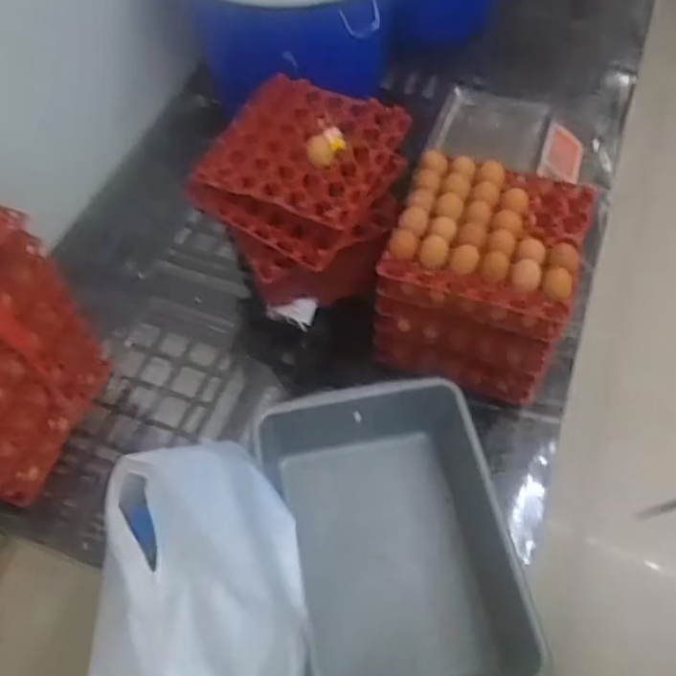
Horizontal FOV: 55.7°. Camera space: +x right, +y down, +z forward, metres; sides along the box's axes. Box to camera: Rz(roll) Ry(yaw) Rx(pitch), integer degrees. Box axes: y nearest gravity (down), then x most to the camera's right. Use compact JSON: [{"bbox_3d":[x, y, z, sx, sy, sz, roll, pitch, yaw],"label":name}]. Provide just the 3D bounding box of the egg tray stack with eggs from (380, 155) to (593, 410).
[{"bbox_3d":[0.241,-0.092,1.082,0.284,0.329,0.264,15,52,16],"label":"egg tray stack with eggs"}]

